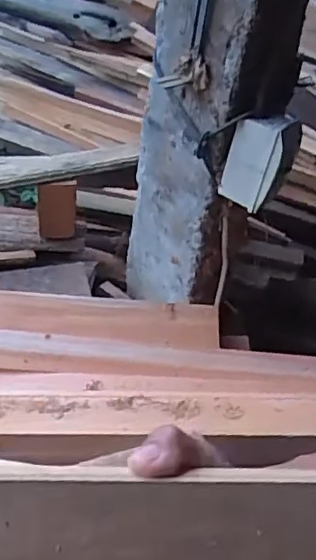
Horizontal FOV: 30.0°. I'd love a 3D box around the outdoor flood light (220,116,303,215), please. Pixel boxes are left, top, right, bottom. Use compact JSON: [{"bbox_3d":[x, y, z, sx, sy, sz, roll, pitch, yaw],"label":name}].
[{"bbox_3d":[0.140,-0.160,0.820,0.088,0.125,0.070,18,41,7],"label":"outdoor flood light"}]

